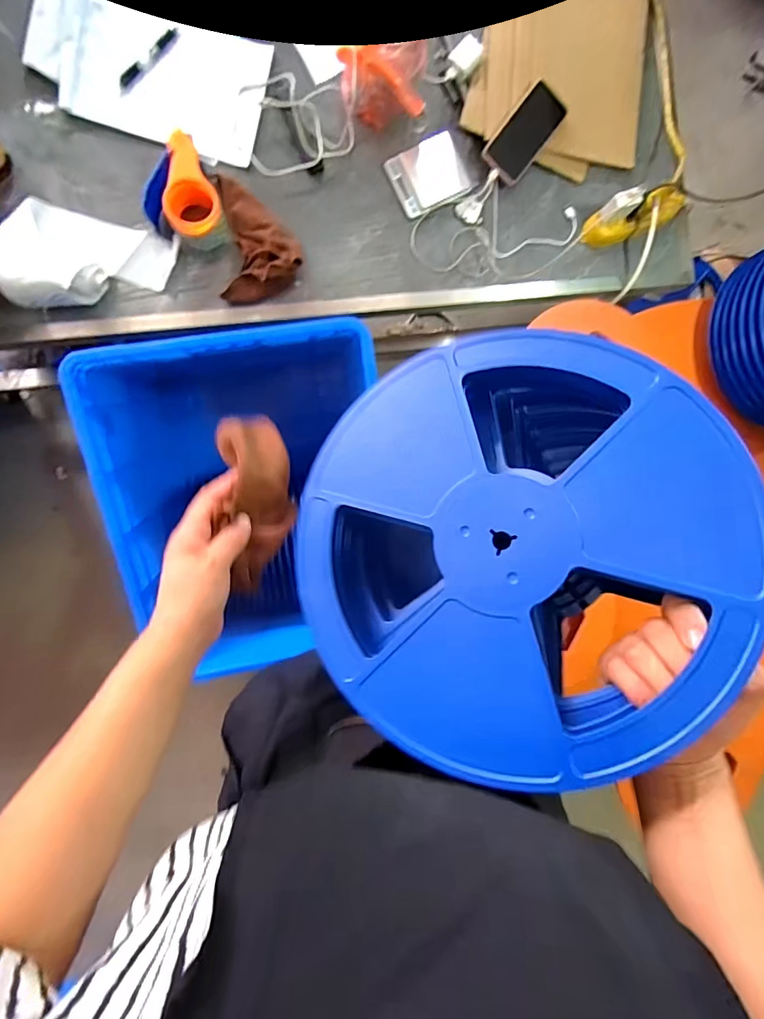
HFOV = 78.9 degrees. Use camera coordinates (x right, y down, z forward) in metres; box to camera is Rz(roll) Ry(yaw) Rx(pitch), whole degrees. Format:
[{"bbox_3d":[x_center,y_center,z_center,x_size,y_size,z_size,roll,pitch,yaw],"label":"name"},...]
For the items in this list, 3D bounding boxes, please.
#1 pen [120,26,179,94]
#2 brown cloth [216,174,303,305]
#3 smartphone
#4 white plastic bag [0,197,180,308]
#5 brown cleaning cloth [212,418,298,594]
[{"bbox_3d":[-0.377,-0.728,0.748,0.017,0.014,0.140,36,88,-6],"label":"pen"},{"bbox_3d":[-0.203,-0.447,0.771,0.134,0.047,0.199,0,92,-6],"label":"brown cloth"},{"bbox_3d":[0.251,-0.658,0.812,0.078,0.010,0.161,37,93,-23],"label":"smartphone"},{"bbox_3d":[-0.465,-0.387,0.731,0.247,0.072,0.163,7,91,-6],"label":"white plastic bag"},{"bbox_3d":[-0.114,-0.015,0.422,0.057,0.056,0.169,-3,74,-6],"label":"brown cleaning cloth"}]

